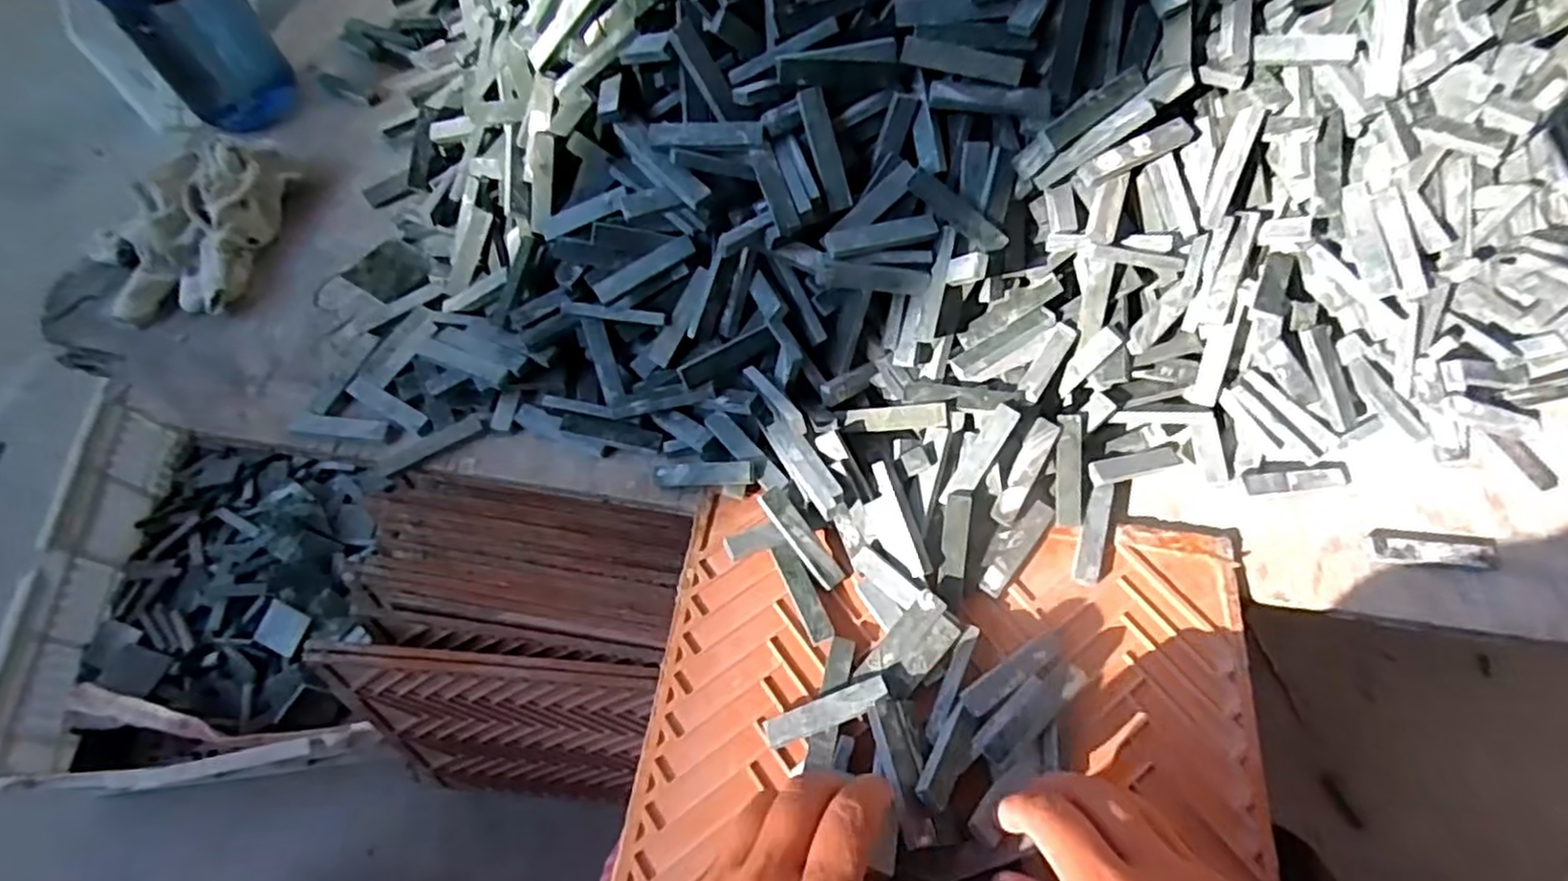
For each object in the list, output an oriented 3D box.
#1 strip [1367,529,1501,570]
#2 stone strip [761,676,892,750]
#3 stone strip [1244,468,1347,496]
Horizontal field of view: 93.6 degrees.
[{"bbox_3d":[0.356,0.057,0.402,0.065,0.008,0.021,4,61,4],"label":"strip"},{"bbox_3d":[0.020,0.131,0.357,0.062,0.004,0.013,-23,64,1],"label":"stone strip"},{"bbox_3d":[0.295,0.023,0.421,0.062,0.008,0.012,-5,61,-2],"label":"stone strip"}]

